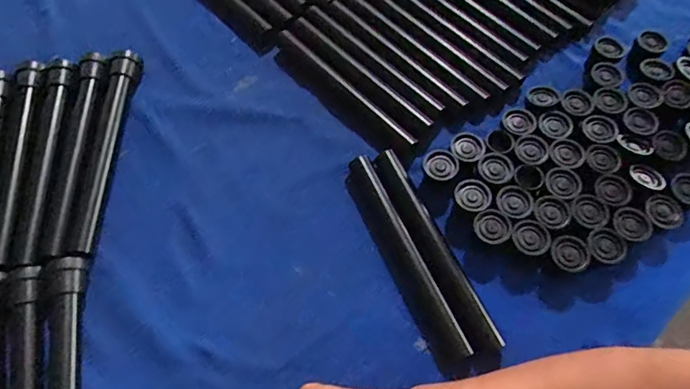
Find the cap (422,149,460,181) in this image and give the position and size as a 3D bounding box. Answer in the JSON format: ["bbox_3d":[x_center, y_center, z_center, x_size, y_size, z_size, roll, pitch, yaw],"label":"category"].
[{"bbox_3d":[0.099,-0.030,0.486,0.036,0.011,0.033,0,63,0],"label":"cap"}]

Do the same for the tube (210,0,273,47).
[{"bbox_3d":[-0.163,-0.257,0.602,0.025,0.020,0.214,-39,71,-19],"label":"tube"}]

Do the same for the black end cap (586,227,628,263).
[{"bbox_3d":[0.249,0.047,0.445,0.036,0.008,0.031,10,64,3],"label":"black end cap"}]

